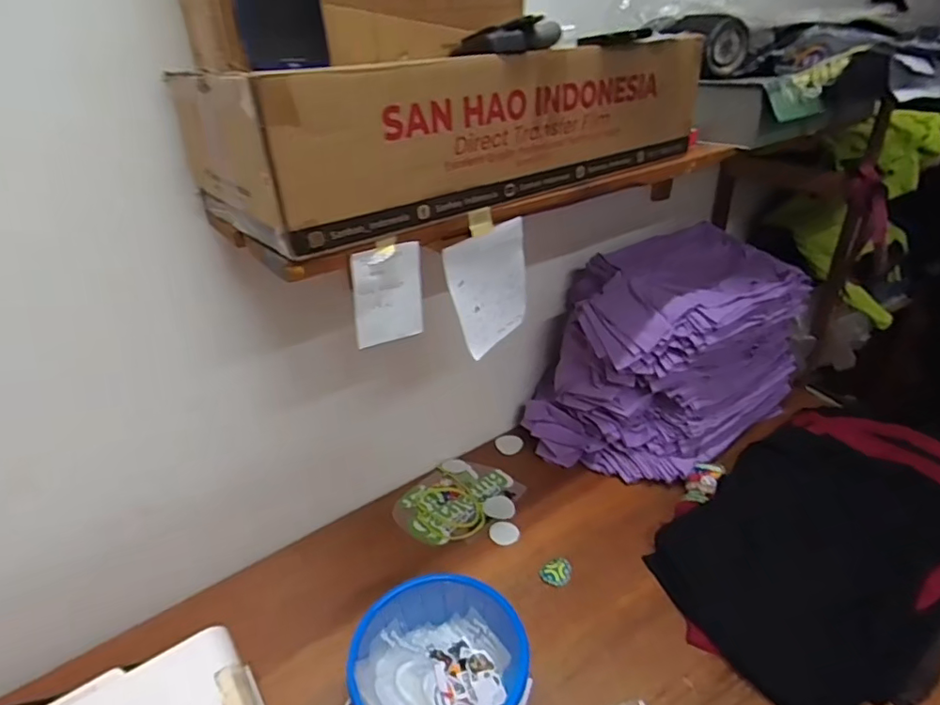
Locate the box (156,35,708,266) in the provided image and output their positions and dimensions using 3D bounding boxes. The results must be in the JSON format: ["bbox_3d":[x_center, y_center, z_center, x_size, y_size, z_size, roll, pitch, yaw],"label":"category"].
[{"bbox_3d":[0.004,-0.298,0.690,0.624,0.151,0.258,-22,39,-30],"label":"box"}]

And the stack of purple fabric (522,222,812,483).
[{"bbox_3d":[0.426,-0.009,1.195,0.528,0.390,0.353,-26,41,-33],"label":"stack of purple fabric"}]

